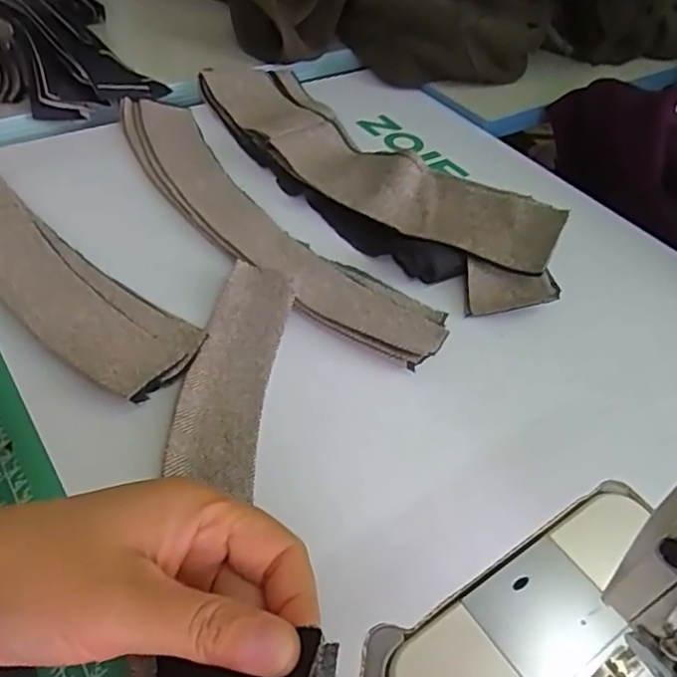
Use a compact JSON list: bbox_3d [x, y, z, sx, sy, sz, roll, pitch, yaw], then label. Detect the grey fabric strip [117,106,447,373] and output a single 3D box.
[{"bbox_3d":[-0.070,-0.104,0.486,0.084,0.014,0.386,-29,56,-29],"label":"grey fabric strip"}]

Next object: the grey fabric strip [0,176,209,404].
[{"bbox_3d":[-0.199,-0.045,0.415,0.262,0.017,0.070,33,52,23],"label":"grey fabric strip"}]

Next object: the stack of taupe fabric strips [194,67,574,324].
[{"bbox_3d":[0.018,-0.153,0.525,0.116,0.040,0.394,-26,55,-27],"label":"stack of taupe fabric strips"}]

